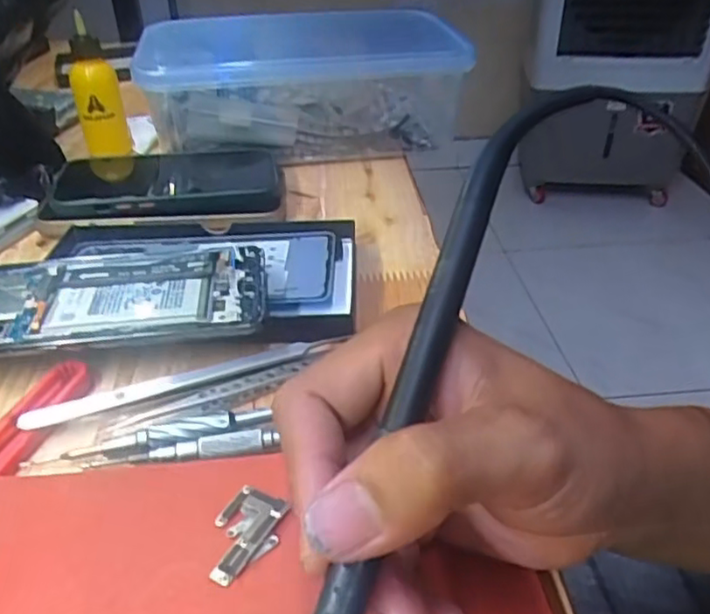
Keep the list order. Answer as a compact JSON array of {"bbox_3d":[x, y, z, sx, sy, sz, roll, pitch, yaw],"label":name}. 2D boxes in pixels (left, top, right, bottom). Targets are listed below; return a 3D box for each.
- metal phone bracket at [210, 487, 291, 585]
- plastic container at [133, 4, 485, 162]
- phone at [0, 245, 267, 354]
[{"bbox_3d":[-0.040,0.080,0.228,0.024,0.004,0.036,16,39,22],"label":"metal phone bracket"},{"bbox_3d":[-0.041,-0.175,0.527,0.232,0.098,0.133,-5,36,-5],"label":"plastic container"},{"bbox_3d":[-0.126,-0.006,0.321,0.159,0.007,0.075,-5,38,-6],"label":"phone"}]

